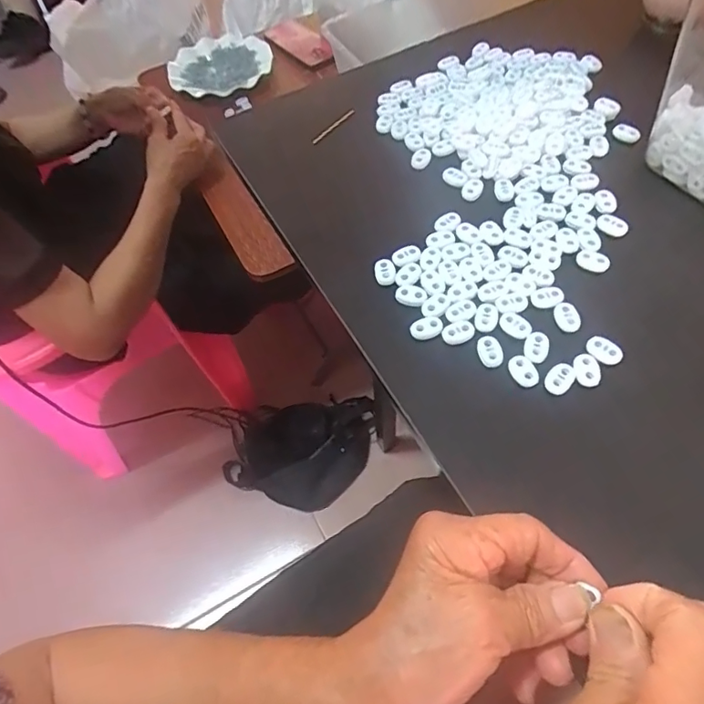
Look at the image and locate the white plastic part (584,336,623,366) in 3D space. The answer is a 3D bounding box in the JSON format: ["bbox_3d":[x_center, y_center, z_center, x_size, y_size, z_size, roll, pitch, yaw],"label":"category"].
[{"bbox_3d":[0.165,-0.002,0.332,0.023,0.004,0.018,36,68,22],"label":"white plastic part"}]

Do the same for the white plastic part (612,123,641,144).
[{"bbox_3d":[0.238,-0.190,0.441,0.022,0.011,0.009,26,65,18],"label":"white plastic part"}]

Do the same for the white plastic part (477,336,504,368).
[{"bbox_3d":[0.092,-0.001,0.337,0.016,0.004,0.022,-12,60,-3],"label":"white plastic part"}]

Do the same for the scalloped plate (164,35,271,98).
[{"bbox_3d":[-0.248,-0.545,0.957,0.185,0.037,0.195,-2,60,3],"label":"scalloped plate"}]

